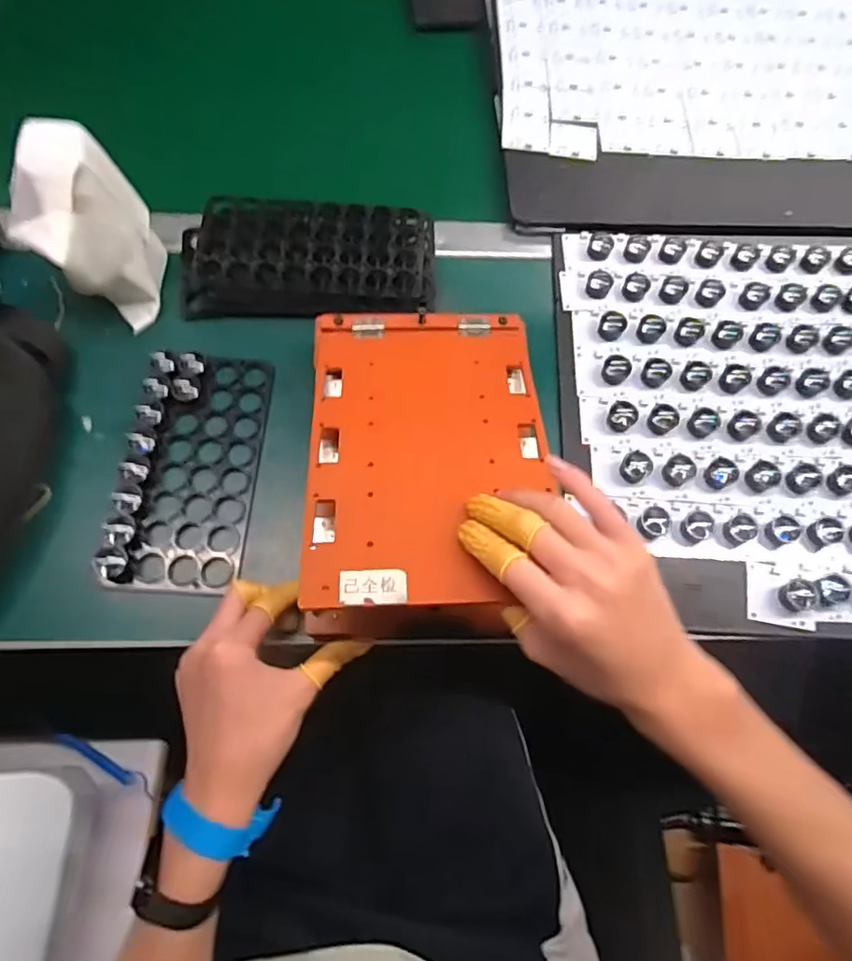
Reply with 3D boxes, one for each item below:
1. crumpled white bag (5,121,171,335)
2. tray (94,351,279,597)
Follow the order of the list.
[{"bbox_3d":[-0.264,-0.195,0.457,0.076,0.123,0.102,13,68,2],"label":"crumpled white bag"},{"bbox_3d":[-0.180,-0.013,0.446,0.095,0.028,0.192,4,68,-1],"label":"tray"}]

